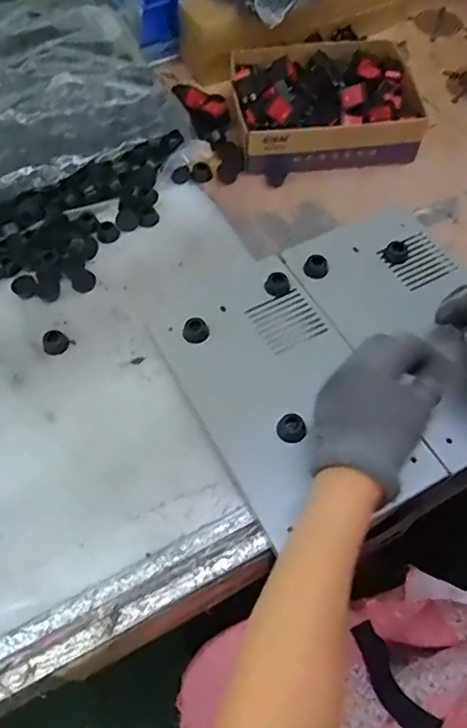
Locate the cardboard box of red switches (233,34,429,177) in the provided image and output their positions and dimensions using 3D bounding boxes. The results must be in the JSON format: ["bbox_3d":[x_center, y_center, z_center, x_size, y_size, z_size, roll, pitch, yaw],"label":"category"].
[{"bbox_3d":[0.106,-0.309,0.671,0.209,0.059,0.169,-7,60,-2],"label":"cardboard box of red switches"}]

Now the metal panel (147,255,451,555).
[{"bbox_3d":[0.044,0.020,0.505,0.154,0.018,0.268,-27,63,-13],"label":"metal panel"}]

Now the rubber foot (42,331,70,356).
[{"bbox_3d":[-0.174,-0.022,0.545,0.023,0.010,0.024,-33,65,-16],"label":"rubber foot"}]

